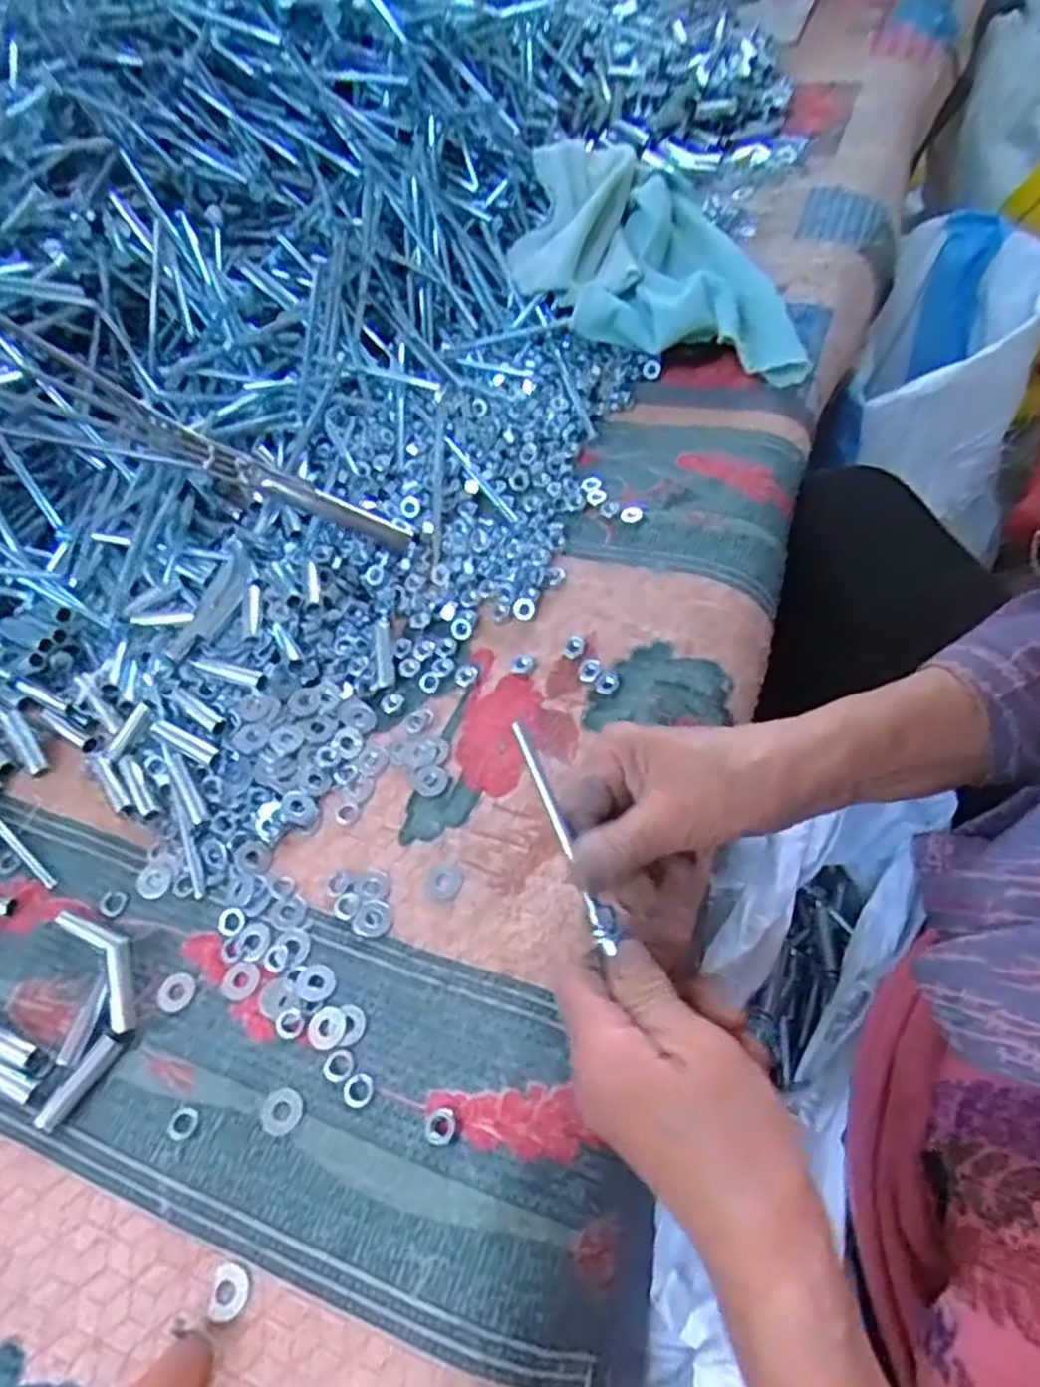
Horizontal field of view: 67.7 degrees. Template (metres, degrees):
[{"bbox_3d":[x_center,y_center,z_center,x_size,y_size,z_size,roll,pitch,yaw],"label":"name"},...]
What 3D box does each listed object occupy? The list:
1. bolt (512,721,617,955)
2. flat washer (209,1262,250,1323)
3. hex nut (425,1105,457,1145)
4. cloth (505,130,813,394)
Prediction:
[{"bbox_3d":[0.018,0.059,0.330,0.010,0.010,0.102,-21,72,-9],"label":"bolt"},{"bbox_3d":[-0.120,0.246,0.318,0.015,0.004,0.019,-2,57,3],"label":"flat washer"},{"bbox_3d":[-0.035,0.190,0.342,0.014,0.007,0.015,19,61,15],"label":"hex nut"},{"bbox_3d":[0.115,-0.347,0.616,0.263,0.036,0.163,26,84,15],"label":"cloth"}]

